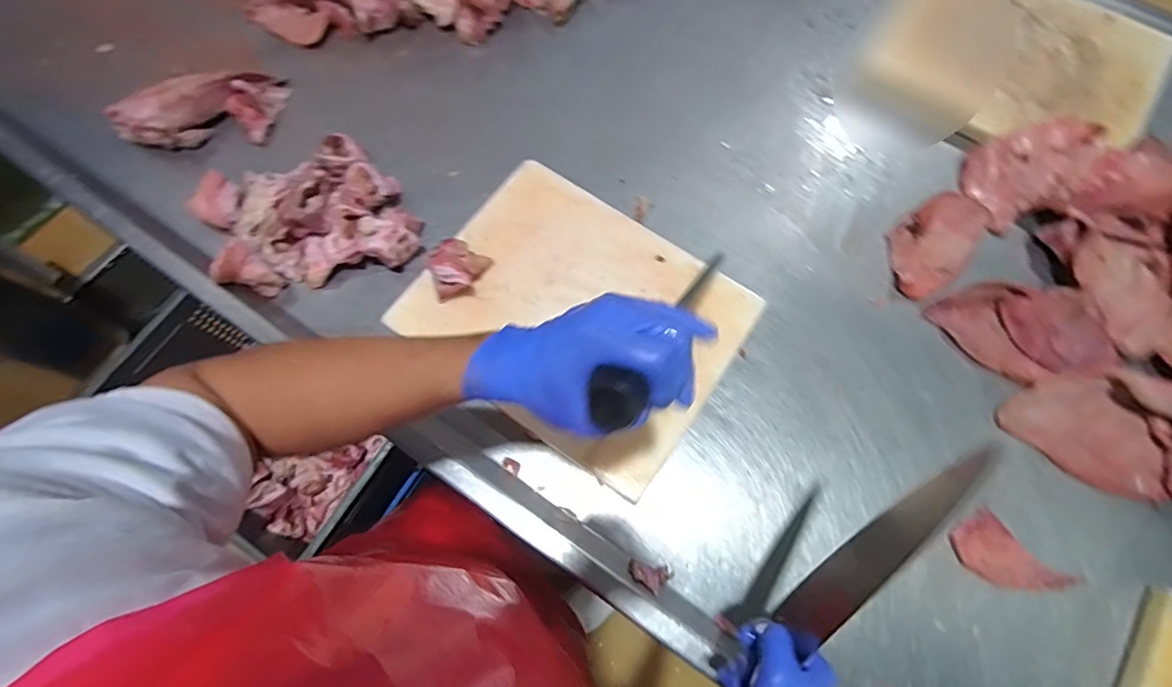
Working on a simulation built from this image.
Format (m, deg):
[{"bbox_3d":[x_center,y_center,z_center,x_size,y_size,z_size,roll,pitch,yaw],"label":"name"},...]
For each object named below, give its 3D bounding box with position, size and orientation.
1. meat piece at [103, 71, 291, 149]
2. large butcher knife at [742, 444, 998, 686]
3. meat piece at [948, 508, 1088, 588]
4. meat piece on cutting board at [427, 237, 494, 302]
[{"bbox_3d":[-0.528,-0.319,0.755,0.218,0.058,0.089,-20,74,-8],"label":"meat piece"},{"bbox_3d":[0.177,0.207,0.423,0.033,0.031,0.348,32,118,11],"label":"large butcher knife"},{"bbox_3d":[0.470,0.240,0.603,0.127,0.008,0.066,36,75,9],"label":"meat piece"},{"bbox_3d":[-0.162,-0.093,0.664,0.059,0.053,0.074,28,74,7],"label":"meat piece on cutting board"}]

